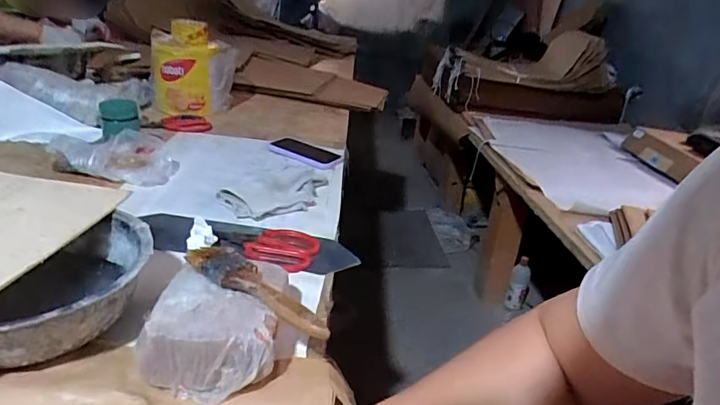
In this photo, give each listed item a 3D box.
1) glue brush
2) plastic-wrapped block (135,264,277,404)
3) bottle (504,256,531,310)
[{"bbox_3d":[-0.096,0.080,0.466,0.171,0.020,0.037,21,29,26],"label":"glue brush"},{"bbox_3d":[-0.135,0.125,0.453,0.121,0.059,0.107,10,26,5],"label":"plastic-wrapped block"},{"bbox_3d":[0.548,0.274,1.647,0.067,0.213,0.055,17,28,20],"label":"bottle"}]

